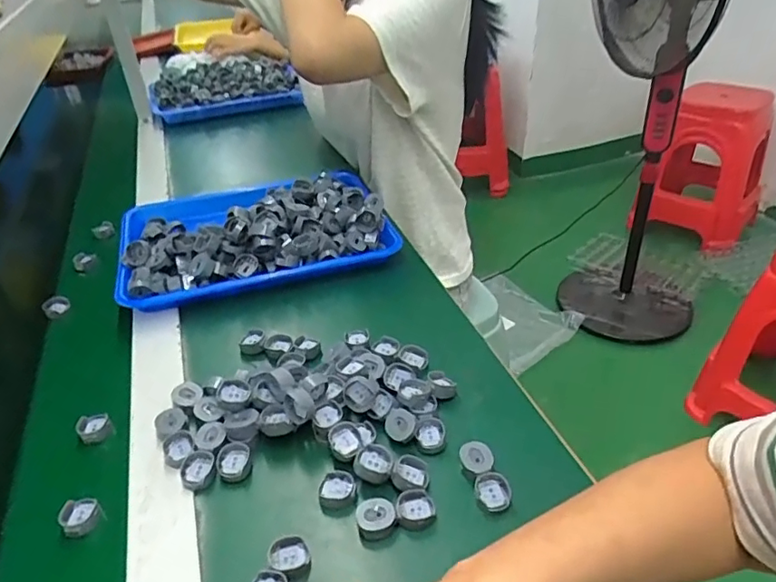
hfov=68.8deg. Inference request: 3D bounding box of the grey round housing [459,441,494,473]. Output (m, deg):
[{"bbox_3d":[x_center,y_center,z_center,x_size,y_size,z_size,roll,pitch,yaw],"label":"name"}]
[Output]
[{"bbox_3d":[0.071,0.132,0.452,0.025,0.013,0.026,17,42,26],"label":"grey round housing"}]

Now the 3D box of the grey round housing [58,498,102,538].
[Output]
[{"bbox_3d":[-0.239,0.176,0.442,0.026,0.014,0.029,-21,41,-22],"label":"grey round housing"}]

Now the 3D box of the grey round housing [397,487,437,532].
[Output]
[{"bbox_3d":[0.021,0.162,0.421,0.029,0.012,0.029,-2,38,2],"label":"grey round housing"}]

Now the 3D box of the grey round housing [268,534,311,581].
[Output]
[{"bbox_3d":[-0.068,0.186,0.395,0.026,0.011,0.032,-21,41,-22],"label":"grey round housing"}]

